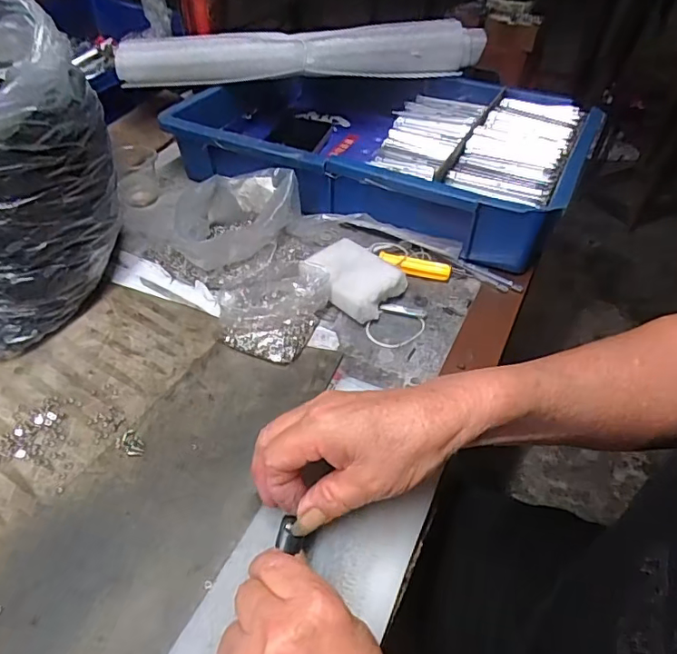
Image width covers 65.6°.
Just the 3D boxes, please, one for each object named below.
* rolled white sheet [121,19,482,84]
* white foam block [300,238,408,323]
[{"bbox_3d":[-0.037,-0.329,0.635,0.436,0.052,0.040,-3,44,-6],"label":"rolled white sheet"},{"bbox_3d":[0.013,-0.042,0.476,0.083,0.029,0.062,32,51,28],"label":"white foam block"}]

